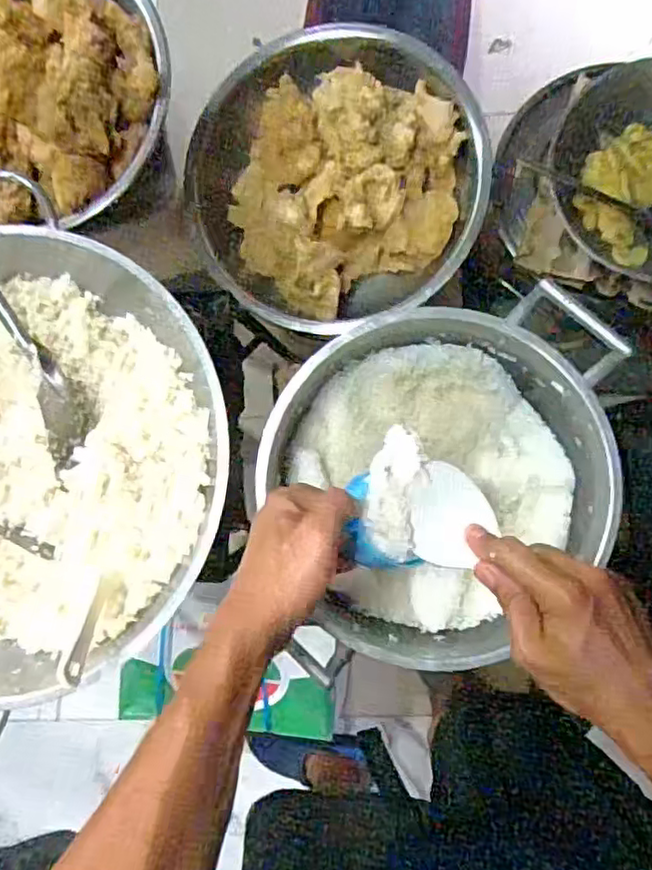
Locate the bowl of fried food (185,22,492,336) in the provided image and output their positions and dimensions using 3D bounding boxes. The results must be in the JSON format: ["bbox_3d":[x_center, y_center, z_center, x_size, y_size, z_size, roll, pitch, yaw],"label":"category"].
[{"bbox_3d":[0.012,-0.365,0.937,0.404,0.123,0.384,0,88,7],"label":"bowl of fried food"}]

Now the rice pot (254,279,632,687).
[{"bbox_3d":[0.106,0.038,0.616,0.300,0.174,0.294,0,88,7],"label":"rice pot"}]

